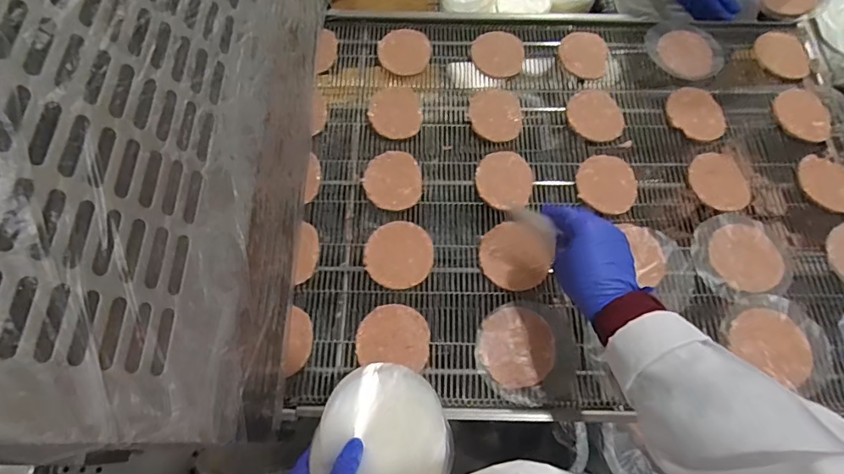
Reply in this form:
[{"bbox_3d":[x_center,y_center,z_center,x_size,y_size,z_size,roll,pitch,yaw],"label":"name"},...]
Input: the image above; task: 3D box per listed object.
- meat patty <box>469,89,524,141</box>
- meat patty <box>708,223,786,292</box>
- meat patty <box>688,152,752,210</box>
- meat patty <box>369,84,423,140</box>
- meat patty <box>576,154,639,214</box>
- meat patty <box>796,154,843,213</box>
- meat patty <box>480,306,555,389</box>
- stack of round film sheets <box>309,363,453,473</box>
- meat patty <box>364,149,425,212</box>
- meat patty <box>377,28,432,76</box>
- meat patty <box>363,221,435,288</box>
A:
[{"bbox_3d":[0.110,-0.183,0.720,0.079,0.005,0.092,8,66,4],"label":"meat patty"},{"bbox_3d":[0.418,0.025,0.618,0.083,0.008,0.090,0,66,1],"label":"meat patty"},{"bbox_3d":[0.414,-0.080,0.667,0.082,0.006,0.086,0,66,1],"label":"meat patty"},{"bbox_3d":[-0.040,-0.190,0.723,0.077,0.004,0.093,-11,66,-4],"label":"meat patty"},{"bbox_3d":[0.257,-0.073,0.663,0.081,0.017,0.082,0,66,1],"label":"meat patty"},{"bbox_3d":[0.565,-0.074,0.666,0.080,0.009,0.078,0,66,1],"label":"meat patty"},{"bbox_3d":[0.114,0.131,0.578,0.085,0.009,0.092,0,66,1],"label":"meat patty"},{"bbox_3d":[-0.038,0.197,0.466,0.129,0.022,0.132,-42,72,-16],"label":"stack of round film sheets"},{"bbox_3d":[-0.041,-0.080,0.674,0.079,0.016,0.085,-13,67,-5],"label":"meat patty"},{"bbox_3d":[-0.027,-0.296,0.766,0.082,0.010,0.093,-11,66,-4],"label":"meat patty"},{"bbox_3d":[-0.030,0.025,0.636,0.087,0.017,0.090,0,66,1],"label":"meat patty"}]

